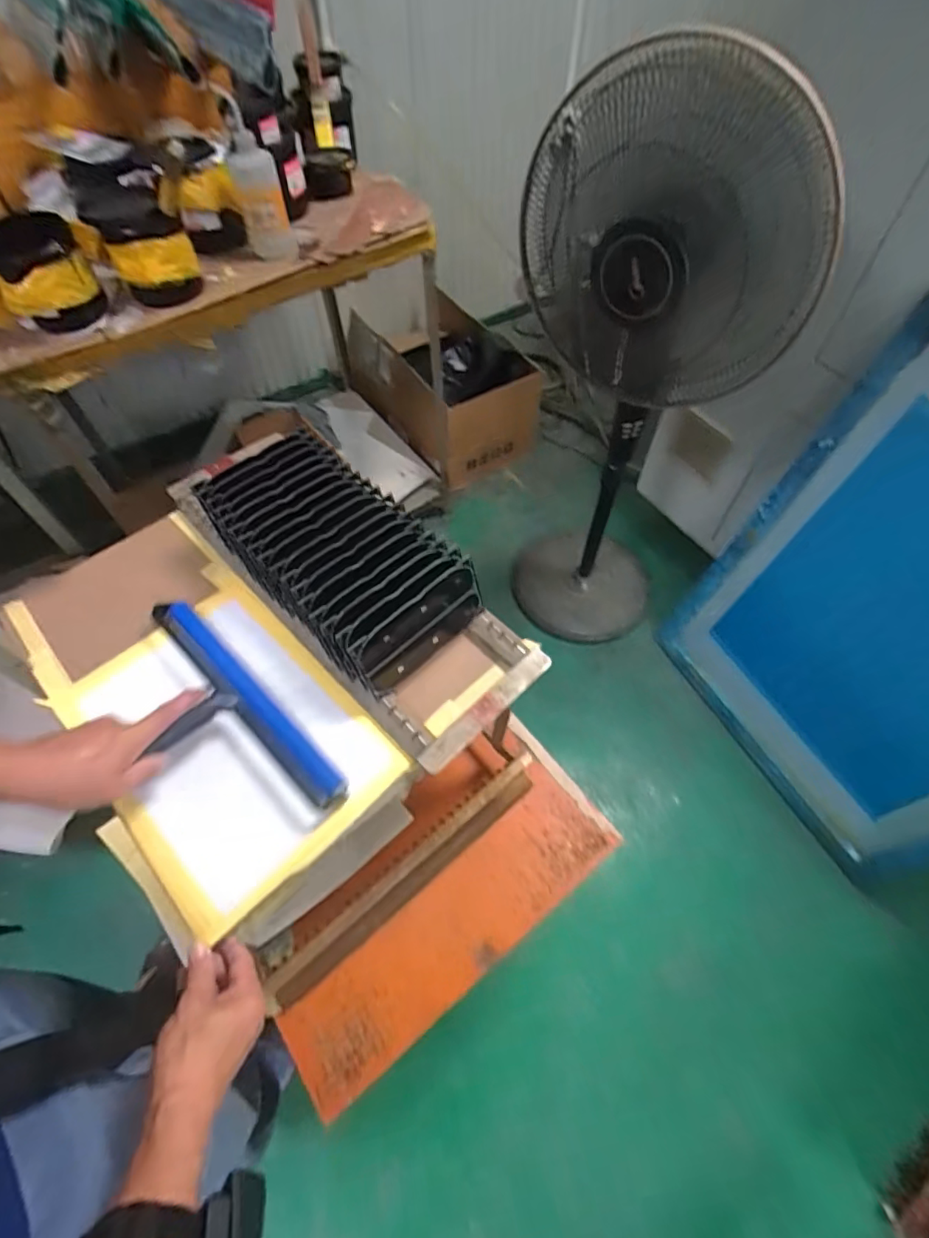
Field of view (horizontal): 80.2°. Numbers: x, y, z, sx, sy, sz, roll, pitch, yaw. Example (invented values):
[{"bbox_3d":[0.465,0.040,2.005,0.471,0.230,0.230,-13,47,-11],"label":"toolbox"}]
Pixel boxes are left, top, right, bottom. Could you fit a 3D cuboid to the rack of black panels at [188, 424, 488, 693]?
[{"bbox_3d":[-0.150,-0.073,0.651,0.167,0.100,0.321,-40,66,-21],"label":"rack of black panels"}]

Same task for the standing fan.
[{"bbox_3d":[0.324,-0.382,1.152,0.379,1.159,0.298,16,60,10],"label":"standing fan"}]

